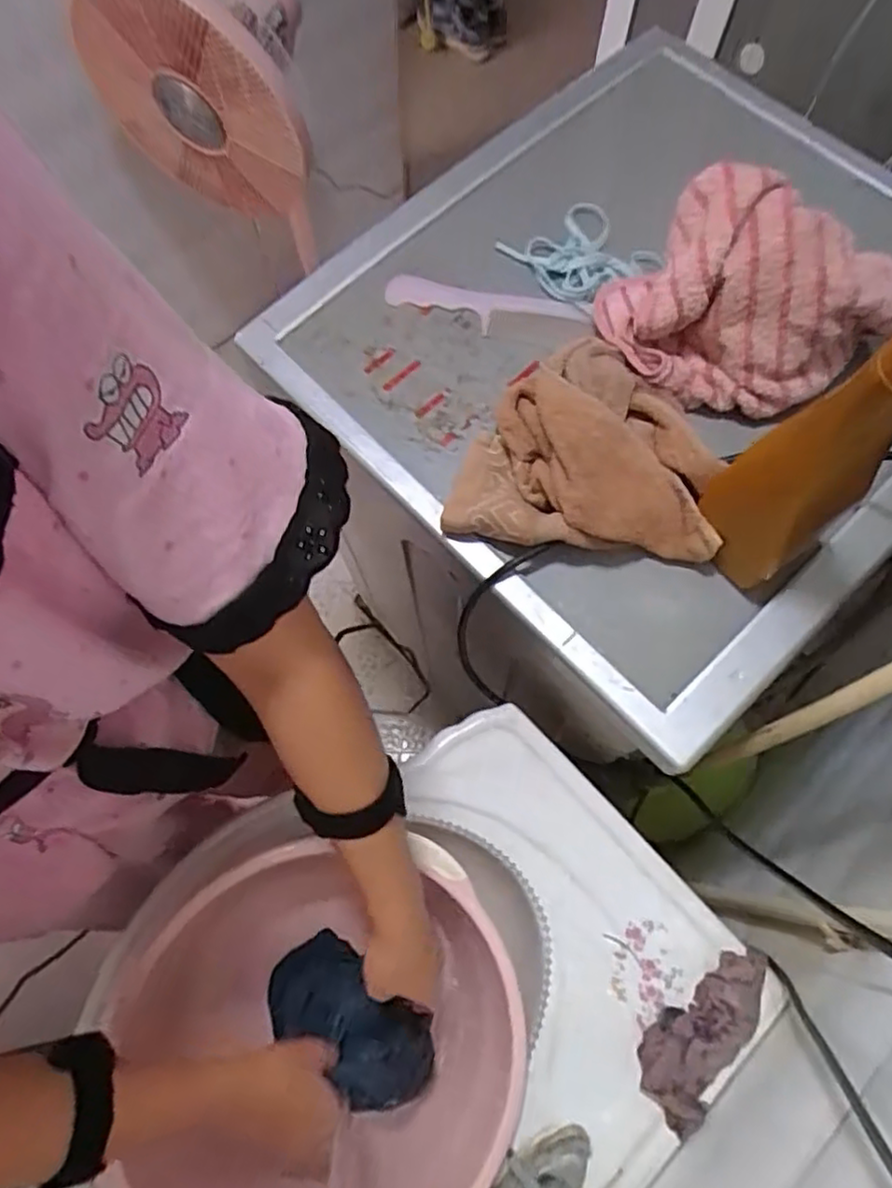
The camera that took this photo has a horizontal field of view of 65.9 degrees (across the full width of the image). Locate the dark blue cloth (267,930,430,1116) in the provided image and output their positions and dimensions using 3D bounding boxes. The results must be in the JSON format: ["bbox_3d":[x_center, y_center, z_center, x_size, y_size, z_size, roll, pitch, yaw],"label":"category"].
[{"bbox_3d":[-0.083,0.367,0.588,0.149,0.078,0.078,31,73,11],"label":"dark blue cloth"}]

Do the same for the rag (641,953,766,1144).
[{"bbox_3d":[0.211,0.351,0.557,0.063,0.034,0.146,39,74,14],"label":"rag"}]

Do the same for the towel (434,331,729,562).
[{"bbox_3d":[0.111,-0.127,0.569,0.206,0.067,0.185,5,69,2],"label":"towel"}]

